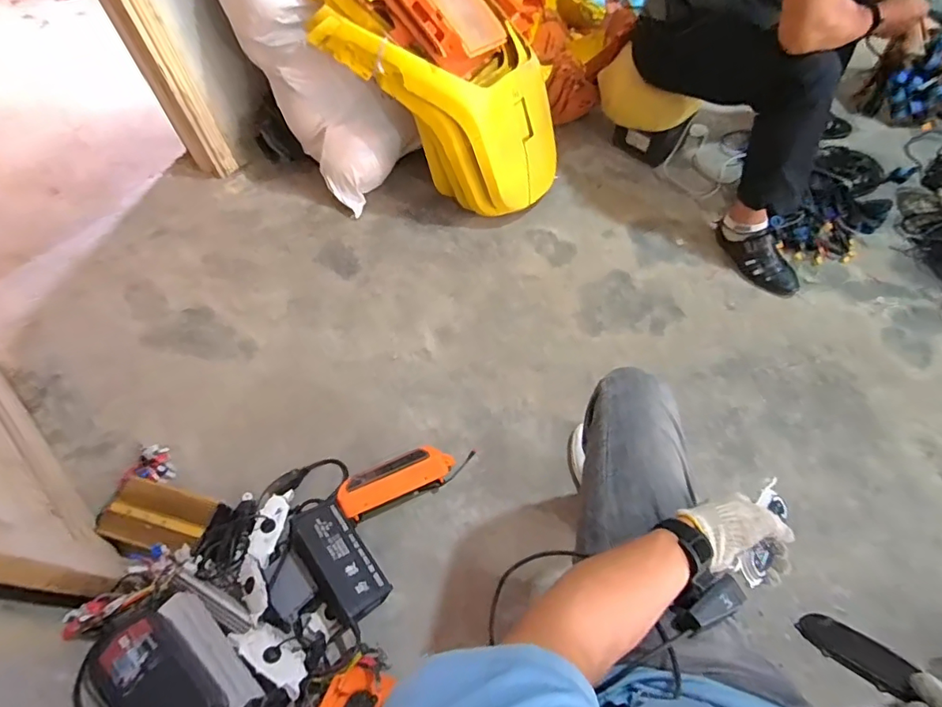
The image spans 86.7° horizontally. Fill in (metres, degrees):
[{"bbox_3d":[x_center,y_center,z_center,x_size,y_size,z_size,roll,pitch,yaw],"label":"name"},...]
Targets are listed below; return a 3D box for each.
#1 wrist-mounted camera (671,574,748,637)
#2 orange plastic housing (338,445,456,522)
[{"bbox_3d":[0.233,0.248,0.489,0.075,0.024,0.026,-19,55,-23],"label":"wrist-mounted camera"},{"bbox_3d":[-0.156,0.268,1.069,0.243,0.069,0.078,-24,61,-12],"label":"orange plastic housing"}]

